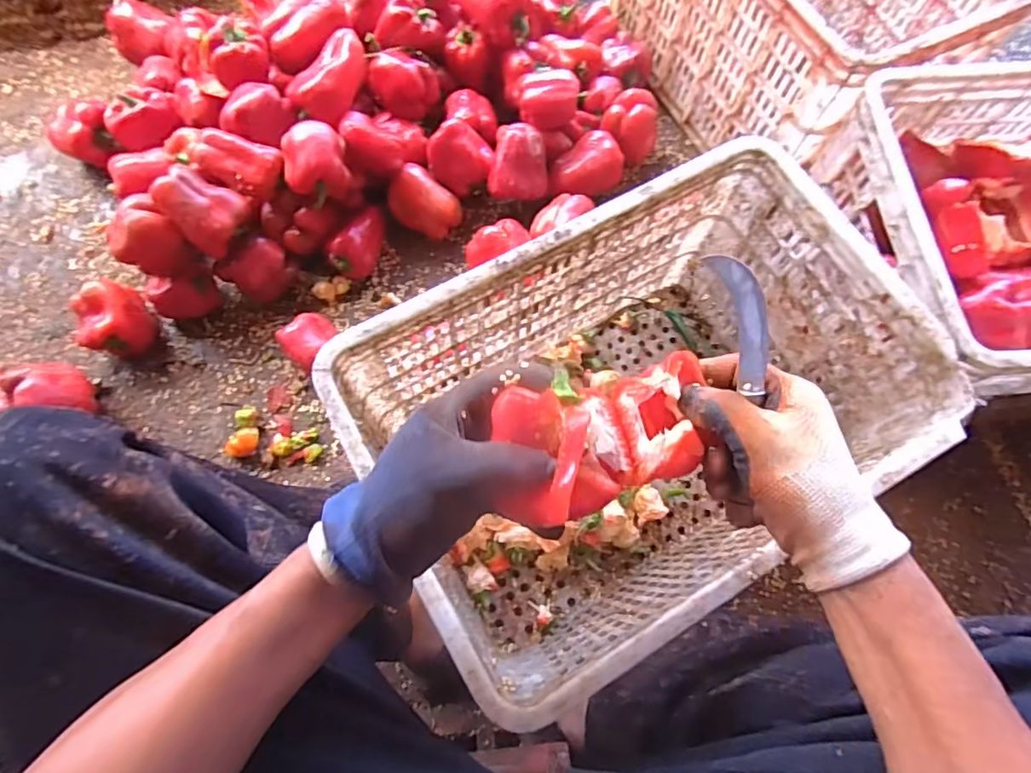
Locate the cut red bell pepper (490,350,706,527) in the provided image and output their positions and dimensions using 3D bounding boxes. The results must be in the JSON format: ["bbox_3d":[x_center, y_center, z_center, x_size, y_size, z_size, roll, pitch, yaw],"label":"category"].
[{"bbox_3d":[0.058,0.032,0.348,0.144,0.054,0.076,-17,73,-8],"label":"cut red bell pepper"}]

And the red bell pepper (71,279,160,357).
[{"bbox_3d":[-0.570,-0.091,0.804,0.088,0.110,0.092,1,72,-2],"label":"red bell pepper"}]

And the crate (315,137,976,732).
[{"bbox_3d":[0.105,0.045,0.604,0.478,0.279,0.341,-29,75,-11],"label":"crate"}]

